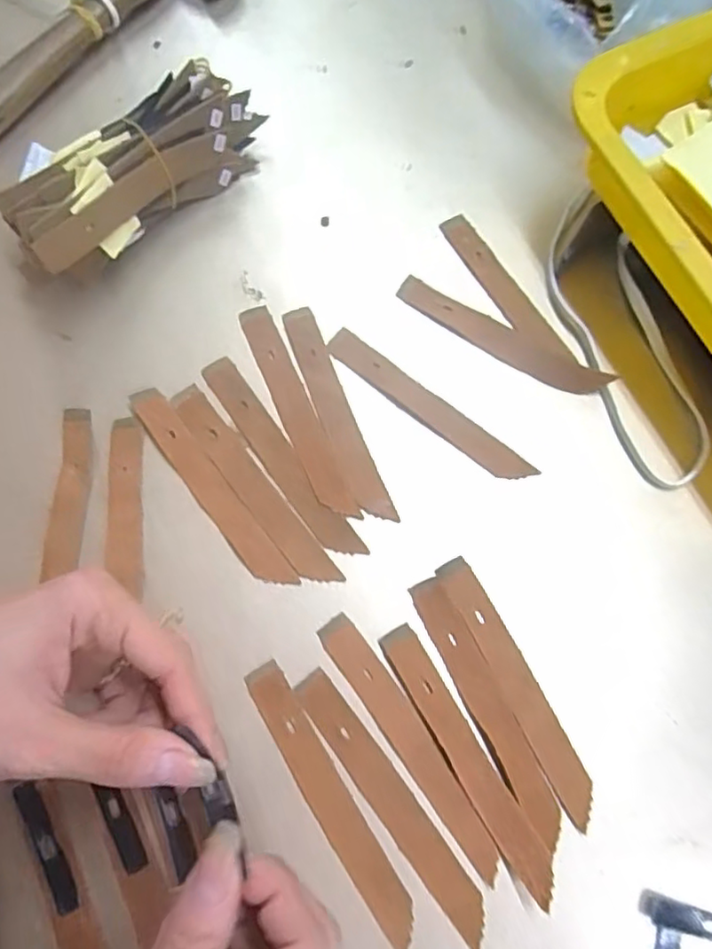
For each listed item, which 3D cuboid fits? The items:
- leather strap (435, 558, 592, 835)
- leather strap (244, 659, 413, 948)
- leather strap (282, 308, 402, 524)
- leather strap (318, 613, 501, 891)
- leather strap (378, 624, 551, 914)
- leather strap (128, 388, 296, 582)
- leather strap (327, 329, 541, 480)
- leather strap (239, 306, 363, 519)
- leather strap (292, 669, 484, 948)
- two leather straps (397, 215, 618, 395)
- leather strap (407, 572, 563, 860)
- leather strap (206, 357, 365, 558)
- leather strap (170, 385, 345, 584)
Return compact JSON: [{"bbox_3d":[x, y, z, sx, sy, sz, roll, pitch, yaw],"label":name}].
[{"bbox_3d":[0.073,0.095,0.278,0.017,0.004,0.122,-27,76,-8],"label":"leather strap"},{"bbox_3d":[-0.012,0.141,0.265,0.017,0.004,0.123,-31,76,-9],"label":"leather strap"},{"bbox_3d":[-0.011,-0.033,0.315,0.017,0.006,0.124,-21,75,-6],"label":"leather strap"},{"bbox_3d":[0.025,0.118,0.270,0.018,0.005,0.123,-34,77,-9],"label":"leather strap"},{"bbox_3d":[0.048,0.122,0.266,0.017,0.009,0.119,-31,76,-9],"label":"leather strap"},{"bbox_3d":[-0.073,0.007,0.301,0.017,0.004,0.123,-36,77,-10],"label":"leather strap"},{"bbox_3d":[0.037,-0.035,0.317,0.122,0.005,0.018,36,77,10],"label":"leather strap"},{"bbox_3d":[-0.031,-0.033,0.315,0.017,0.004,0.125,-23,75,-7],"label":"leather strap"},{"bbox_3d":[0.015,0.141,0.264,0.017,0.004,0.123,-36,77,-10],"label":"leather strap"},{"bbox_3d":[0.087,-0.090,0.329,0.118,0.009,0.061,34,76,9],"label":"two leather straps"},{"bbox_3d":[0.059,0.103,0.274,0.016,0.004,0.119,-26,76,-7],"label":"leather strap"},{"bbox_3d":[-0.039,-0.009,0.306,0.018,0.004,0.123,-34,77,-10],"label":"leather strap"},{"bbox_3d":[-0.051,0.005,0.302,0.017,0.004,0.123,-36,77,-10],"label":"leather strap"}]

